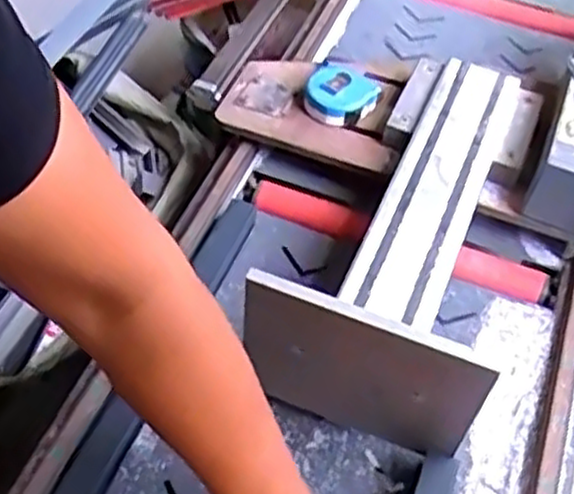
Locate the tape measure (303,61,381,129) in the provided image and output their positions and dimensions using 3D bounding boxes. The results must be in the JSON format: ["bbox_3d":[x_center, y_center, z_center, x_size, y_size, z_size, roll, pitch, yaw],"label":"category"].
[{"bbox_3d":[0.058,-0.164,0.839,0.075,0.029,0.085,18,53,10],"label":"tape measure"}]

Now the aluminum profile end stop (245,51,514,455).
[{"bbox_3d":[0.130,-0.047,0.700,0.170,0.140,0.415,20,53,11],"label":"aluminum profile end stop"}]

